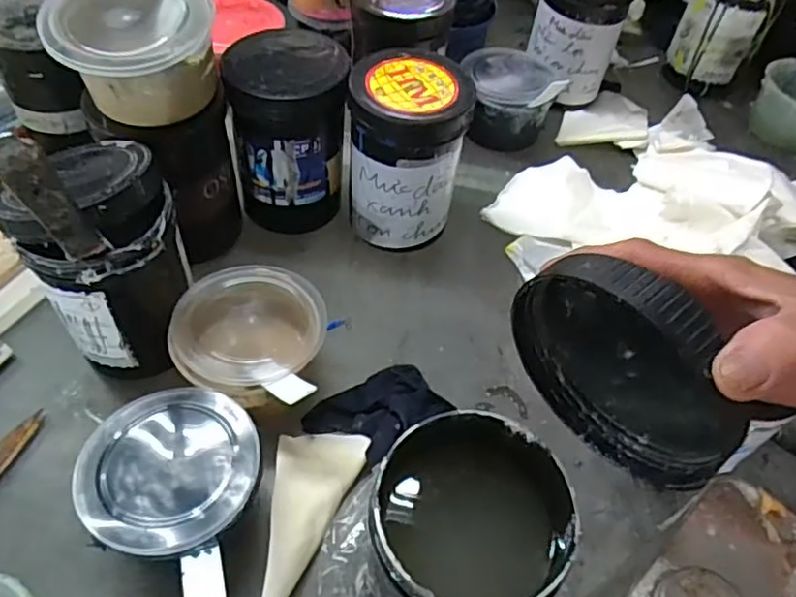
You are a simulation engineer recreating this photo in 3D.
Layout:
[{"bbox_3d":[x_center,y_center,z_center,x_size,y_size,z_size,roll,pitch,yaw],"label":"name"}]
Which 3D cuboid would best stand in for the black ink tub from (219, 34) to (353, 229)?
[{"bbox_3d":[-0.100,-0.150,0.593,0.098,0.156,0.107,-2,53,-7],"label":"black ink tub"}]

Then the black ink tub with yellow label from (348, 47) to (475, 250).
[{"bbox_3d":[0.008,-0.133,0.589,0.101,0.155,0.095,3,52,-3],"label":"black ink tub with yellow label"}]

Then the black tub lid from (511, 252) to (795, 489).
[{"bbox_3d":[0.097,0.031,0.282,0.024,0.109,0.111,-32,61,-26],"label":"black tub lid"}]

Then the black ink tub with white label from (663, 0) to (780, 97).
[{"bbox_3d":[0.415,-0.361,0.798,0.110,0.165,0.103,28,55,15],"label":"black ink tub with white label"}]

